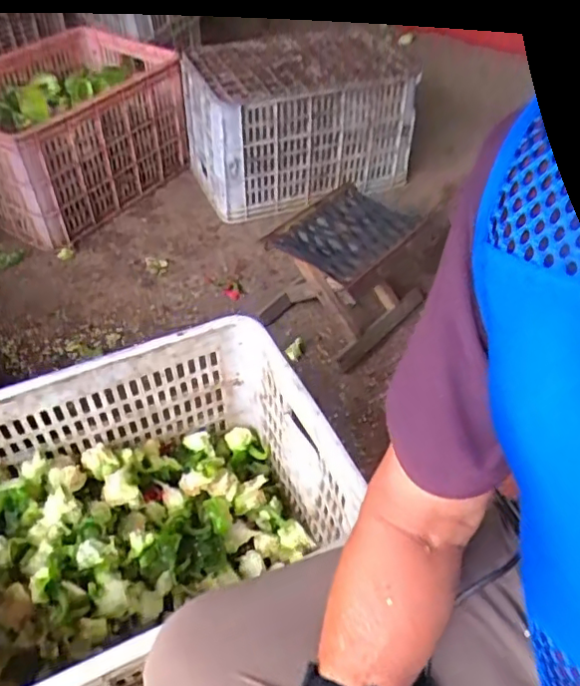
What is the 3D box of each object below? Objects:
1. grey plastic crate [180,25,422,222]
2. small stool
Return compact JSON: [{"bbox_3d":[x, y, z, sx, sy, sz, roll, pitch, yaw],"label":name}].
[{"bbox_3d":[0.002,-0.556,1.443,0.487,0.280,0.336,-14,49,-16],"label":"grey plastic crate"},{"bbox_3d":[0.113,-0.139,1.143,0.211,0.222,0.274,33,55,26],"label":"small stool"}]

